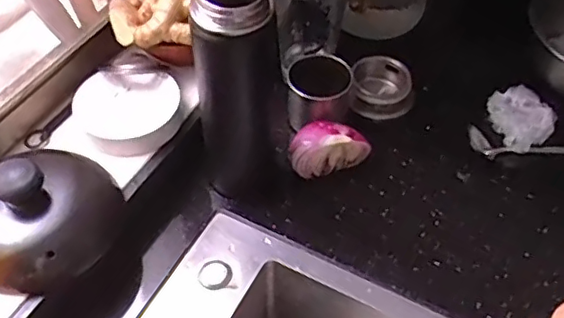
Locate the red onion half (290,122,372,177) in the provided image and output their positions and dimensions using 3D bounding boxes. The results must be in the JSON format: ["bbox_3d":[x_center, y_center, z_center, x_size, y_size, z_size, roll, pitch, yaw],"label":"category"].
[{"bbox_3d":[0.048,-0.012,0.648,0.083,0.049,0.039,-16,48,-16],"label":"red onion half"}]

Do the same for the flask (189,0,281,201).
[{"bbox_3d":[-0.039,-0.060,0.557,0.074,0.246,0.063,0,45,0],"label":"flask"}]

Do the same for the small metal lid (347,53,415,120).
[{"bbox_3d":[0.122,-0.088,0.717,0.074,0.039,0.071,11,46,10],"label":"small metal lid"}]

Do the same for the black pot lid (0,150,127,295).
[{"bbox_3d":[-0.222,0.038,0.531,0.146,0.087,0.124,-27,51,-25],"label":"black pot lid"}]

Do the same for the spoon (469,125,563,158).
[{"bbox_3d":[0.286,-0.015,0.676,0.149,0.020,0.025,6,51,2],"label":"spoon"}]

